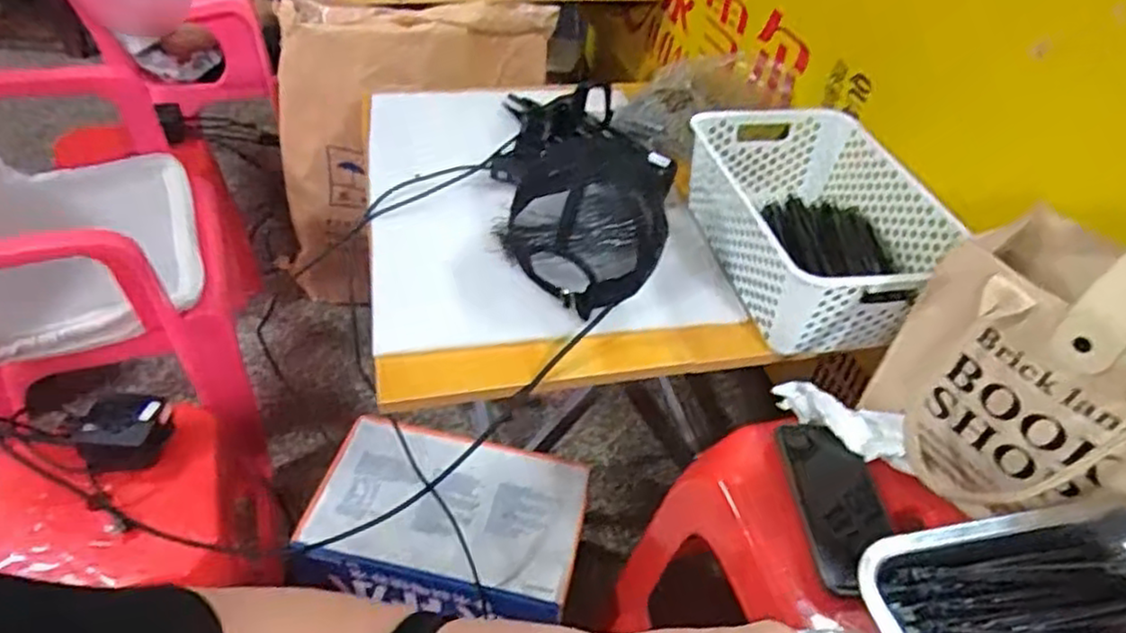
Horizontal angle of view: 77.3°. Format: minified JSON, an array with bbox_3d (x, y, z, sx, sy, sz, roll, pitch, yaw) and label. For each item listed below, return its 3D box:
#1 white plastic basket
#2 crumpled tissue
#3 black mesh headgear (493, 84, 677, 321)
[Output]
[{"bbox_3d":[0.277,-0.101,0.768,0.205,0.108,0.310,-6,45,-11],"label":"white plastic basket"},{"bbox_3d":[0.262,0.091,0.663,0.117,0.031,0.051,32,50,25],"label":"crumpled tissue"},{"bbox_3d":[0.033,-0.144,0.808,0.203,0.075,0.348,-5,45,-10],"label":"black mesh headgear"}]

